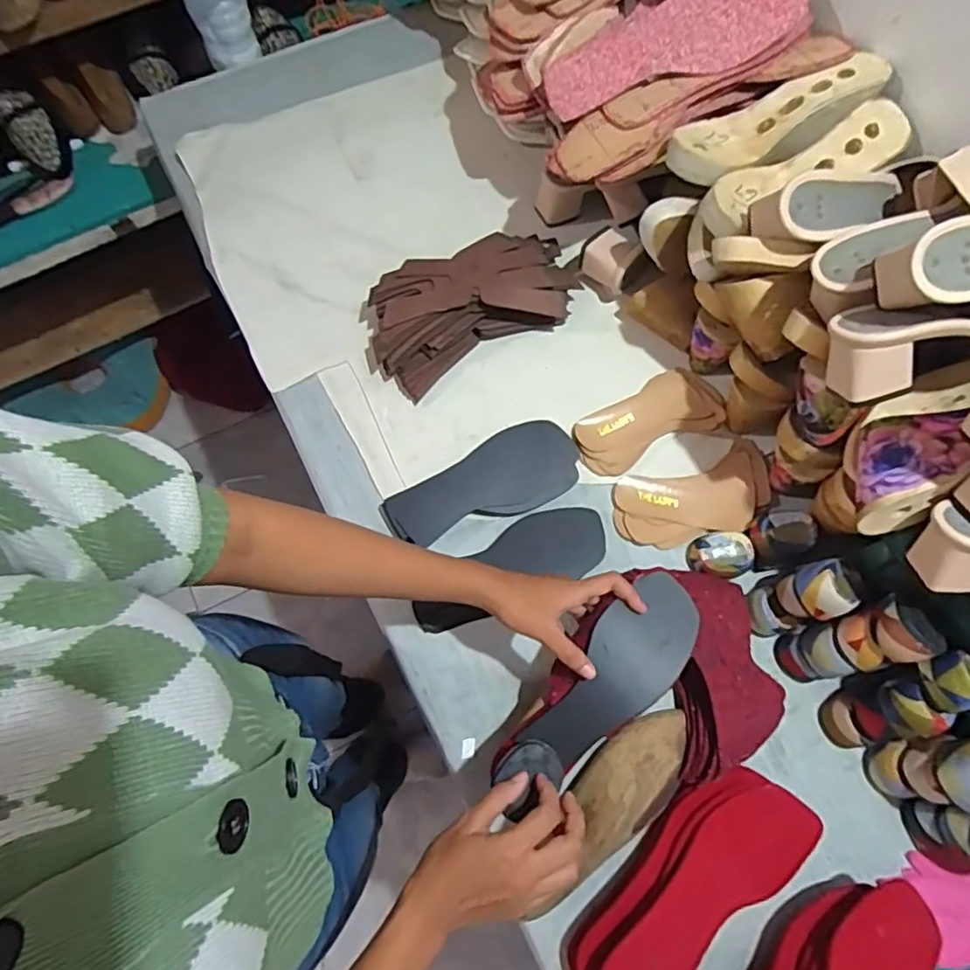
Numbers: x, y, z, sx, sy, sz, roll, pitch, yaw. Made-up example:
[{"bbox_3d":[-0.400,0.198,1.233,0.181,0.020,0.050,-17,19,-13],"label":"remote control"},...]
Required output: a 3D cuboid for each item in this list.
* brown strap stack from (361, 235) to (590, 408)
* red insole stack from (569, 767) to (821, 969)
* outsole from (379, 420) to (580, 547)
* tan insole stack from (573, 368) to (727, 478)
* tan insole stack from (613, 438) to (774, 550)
[{"bbox_3d":[-0.013,-0.217,0.744,0.265,0.054,0.151,-19,73,-7],"label":"brown strap stack"},{"bbox_3d":[0.182,0.357,0.555,0.246,0.068,0.097,-35,76,-11],"label":"red insole stack"},{"bbox_3d":[0.000,0.003,0.697,0.221,0.013,0.090,-28,74,-9],"label":"outsole"},{"bbox_3d":[0.194,-0.073,0.730,0.180,0.018,0.084,-29,74,-10],"label":"tan insole stack"},{"bbox_3d":[0.241,0.016,0.709,0.187,0.015,0.093,-17,73,-6],"label":"tan insole stack"}]

